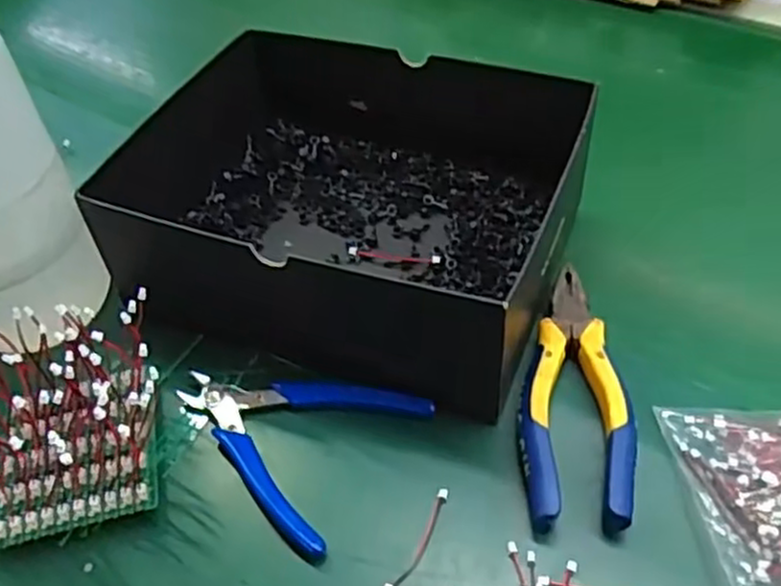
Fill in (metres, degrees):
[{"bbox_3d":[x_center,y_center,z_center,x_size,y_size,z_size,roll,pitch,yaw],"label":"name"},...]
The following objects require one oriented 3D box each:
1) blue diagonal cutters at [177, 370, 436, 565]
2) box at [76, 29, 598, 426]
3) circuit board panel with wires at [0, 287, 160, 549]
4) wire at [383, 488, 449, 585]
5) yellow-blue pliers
[{"bbox_3d":[-0.047,0.065,0.395,0.114,0.010,0.105,29,55,28],"label":"blue diagonal cutters"},{"bbox_3d":[-0.021,-0.055,0.457,0.241,0.084,0.198,16,50,19],"label":"box"},{"bbox_3d":[-0.161,0.063,0.374,0.096,0.068,0.100,-7,47,-1],"label":"circuit board panel with wires"},{"bbox_3d":[0.014,0.115,0.351,0.009,0.004,0.059,20,52,23],"label":"wire"},{"bbox_3d":[0.094,0.049,0.390,0.054,0.023,0.147,3,47,8],"label":"yellow-blue pliers"}]

